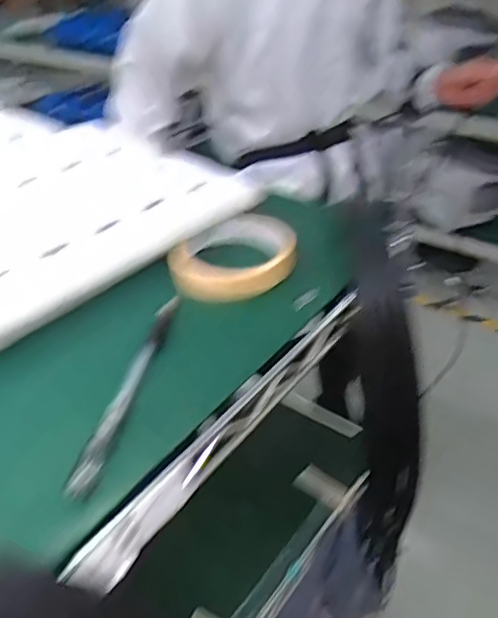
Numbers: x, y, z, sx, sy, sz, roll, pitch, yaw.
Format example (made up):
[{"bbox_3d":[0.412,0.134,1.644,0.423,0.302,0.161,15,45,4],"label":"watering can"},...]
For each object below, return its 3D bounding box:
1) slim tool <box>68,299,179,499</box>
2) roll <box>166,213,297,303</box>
[{"bbox_3d":[-0.070,0.042,0.343,0.012,0.010,0.160,4,37,11],"label":"slim tool"},{"bbox_3d":[-0.013,-0.043,0.450,0.099,0.027,0.099,-3,36,2],"label":"roll"}]

